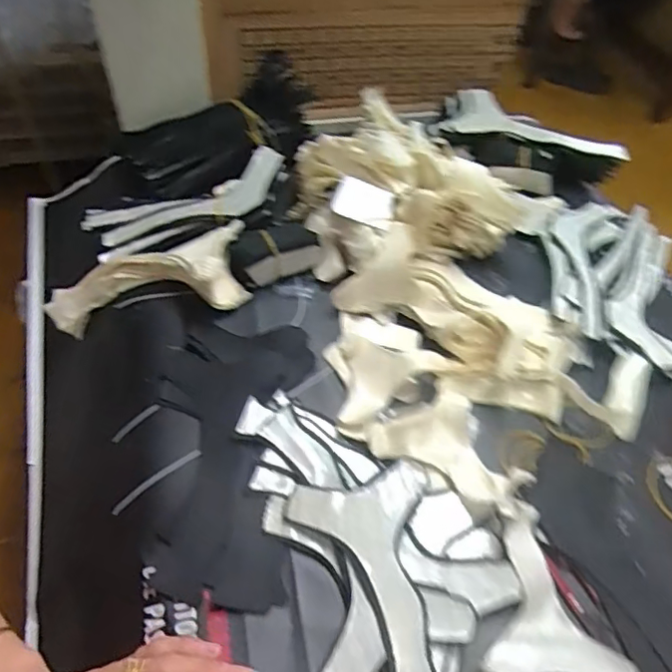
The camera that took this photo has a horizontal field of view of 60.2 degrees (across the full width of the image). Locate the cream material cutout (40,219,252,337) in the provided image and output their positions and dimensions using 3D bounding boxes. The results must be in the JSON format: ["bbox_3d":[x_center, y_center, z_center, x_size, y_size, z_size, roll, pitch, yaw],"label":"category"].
[{"bbox_3d":[-0.169,-0.050,0.524,0.176,0.058,0.078,-12,50,9],"label":"cream material cutout"}]

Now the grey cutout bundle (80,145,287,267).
[{"bbox_3d":[-0.139,-0.125,0.543,0.184,0.052,0.083,-21,55,-18],"label":"grey cutout bundle"}]

